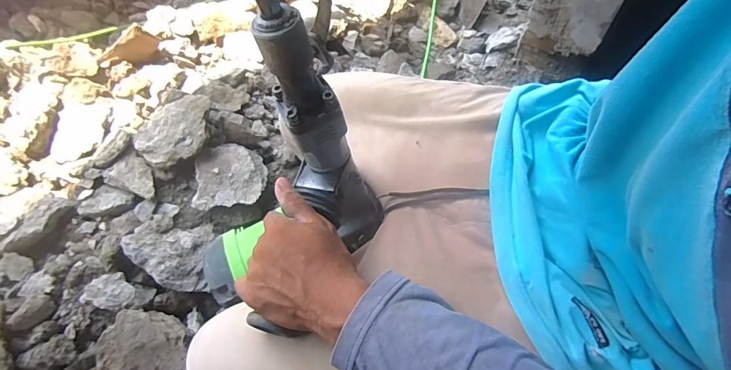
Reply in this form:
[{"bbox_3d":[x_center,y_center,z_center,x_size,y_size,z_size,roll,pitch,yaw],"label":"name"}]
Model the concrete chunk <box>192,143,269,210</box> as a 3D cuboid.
[{"bbox_3d":[-0.224,-0.017,0.657,0.107,0.031,0.116,-6,60,-1],"label":"concrete chunk"}]

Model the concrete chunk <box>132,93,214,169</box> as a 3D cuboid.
[{"bbox_3d":[-0.319,-0.087,0.664,0.119,0.056,0.120,-1,60,2],"label":"concrete chunk"}]

